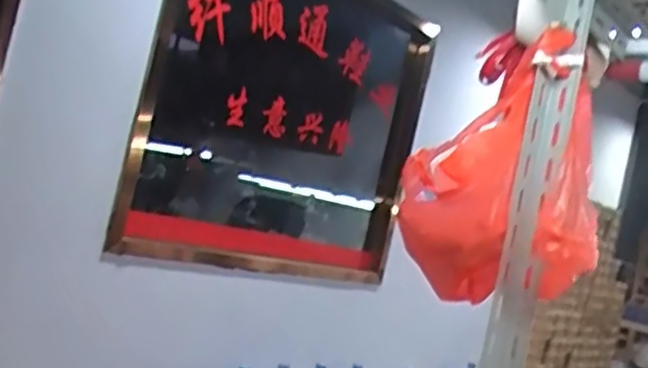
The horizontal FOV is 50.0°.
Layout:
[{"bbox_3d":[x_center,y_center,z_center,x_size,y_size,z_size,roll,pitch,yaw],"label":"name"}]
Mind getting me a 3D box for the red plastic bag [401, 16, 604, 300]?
[{"bbox_3d":[0.178,-0.017,0.700,0.172,0.277,0.182,12,-2,11],"label":"red plastic bag"}]

